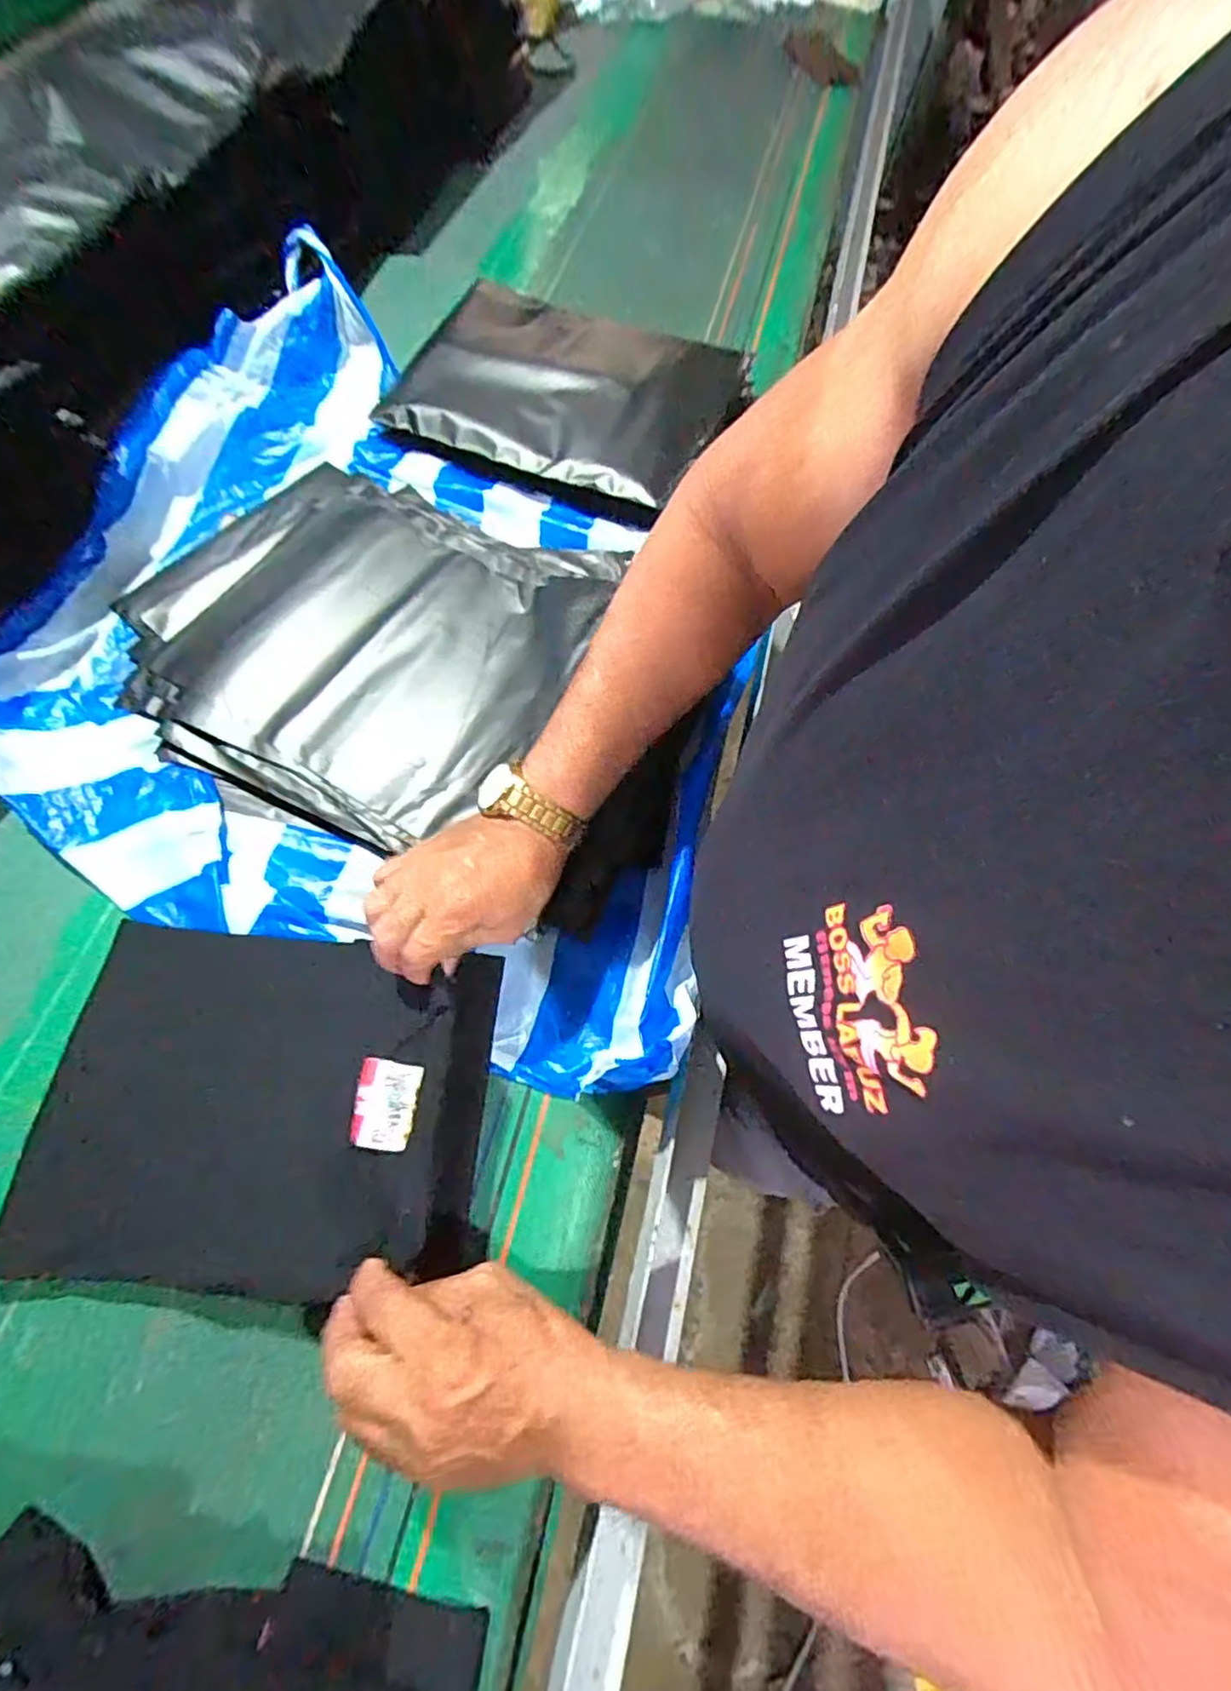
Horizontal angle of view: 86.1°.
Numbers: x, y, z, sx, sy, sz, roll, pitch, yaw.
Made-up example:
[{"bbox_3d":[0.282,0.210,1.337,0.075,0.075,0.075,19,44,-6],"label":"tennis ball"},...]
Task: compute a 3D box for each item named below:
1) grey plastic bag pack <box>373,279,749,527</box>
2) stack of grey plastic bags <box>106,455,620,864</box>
[{"bbox_3d":[-0.053,-0.491,0.709,0.329,0.029,0.258,22,67,5],"label":"grey plastic bag pack"},{"bbox_3d":[-0.226,-0.199,0.583,0.371,0.032,0.344,26,67,7],"label":"stack of grey plastic bags"}]

